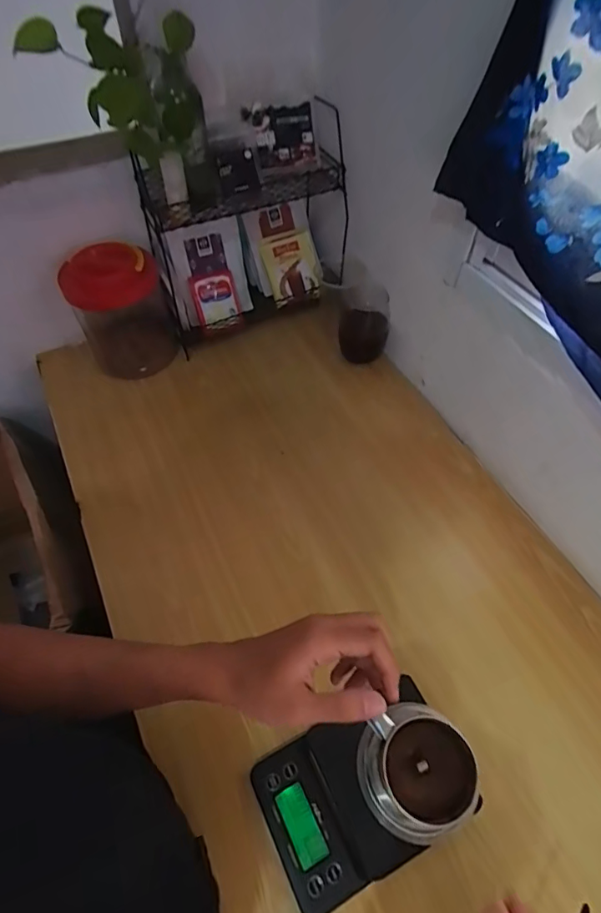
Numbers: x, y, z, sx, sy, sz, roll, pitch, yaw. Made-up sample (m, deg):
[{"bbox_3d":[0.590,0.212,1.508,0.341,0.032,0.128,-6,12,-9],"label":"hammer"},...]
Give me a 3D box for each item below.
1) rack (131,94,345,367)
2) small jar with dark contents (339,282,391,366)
[{"bbox_3d":[-0.085,-0.367,0.783,0.302,0.297,0.145,-17,55,-12],"label":"rack"},{"bbox_3d":[0.104,-0.231,0.786,0.068,0.117,0.075,-9,54,-6],"label":"small jar with dark contents"}]

